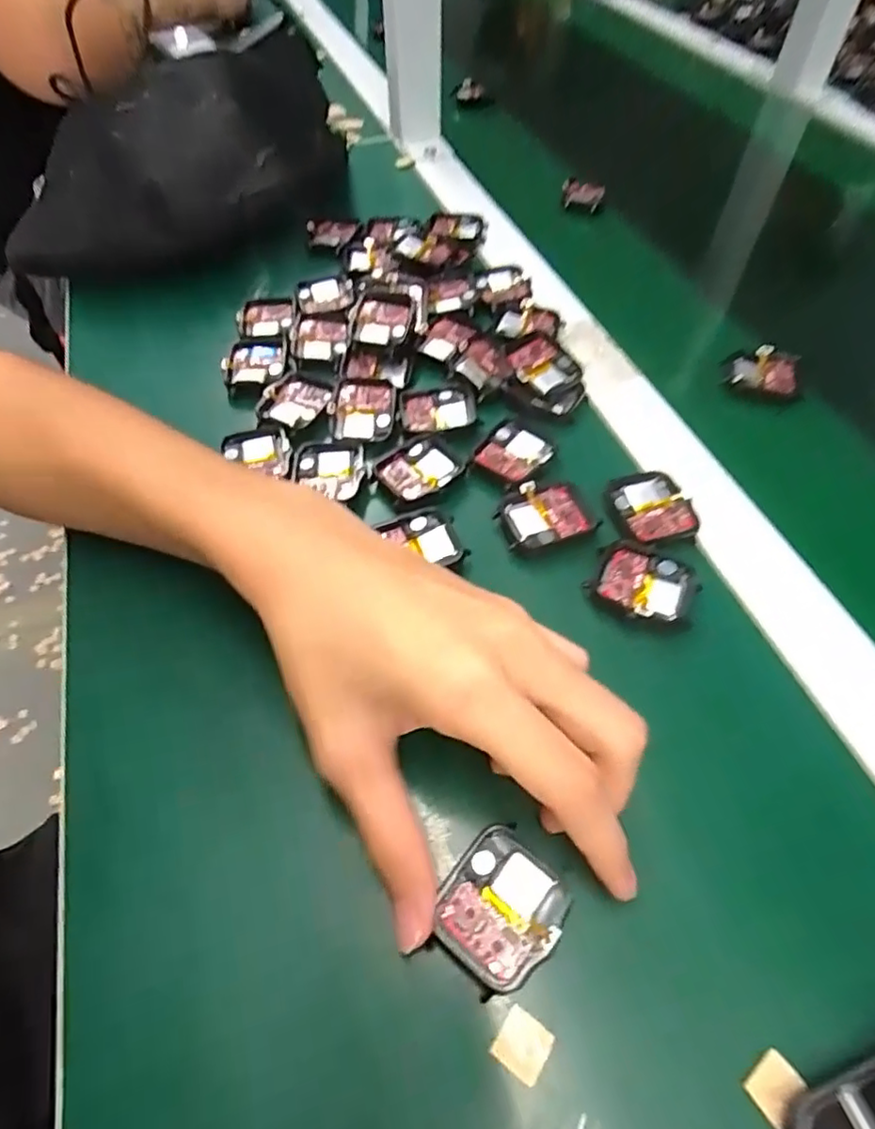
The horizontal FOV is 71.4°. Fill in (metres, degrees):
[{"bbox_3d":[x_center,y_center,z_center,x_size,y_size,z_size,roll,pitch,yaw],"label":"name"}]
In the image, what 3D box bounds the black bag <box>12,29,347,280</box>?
[{"bbox_3d":[-0.193,-0.306,0.459,0.271,0.076,0.175,-19,57,-14],"label":"black bag"}]

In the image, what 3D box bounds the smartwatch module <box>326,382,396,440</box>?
[{"bbox_3d":[-0.042,-0.089,0.345,0.036,0.007,0.037,0,54,-1],"label":"smartwatch module"}]

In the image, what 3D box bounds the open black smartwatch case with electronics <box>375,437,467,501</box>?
[{"bbox_3d":[-0.008,-0.052,0.322,0.042,0.004,0.035,-32,61,-21],"label":"open black smartwatch case with electronics"}]

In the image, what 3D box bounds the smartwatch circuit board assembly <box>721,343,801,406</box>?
[{"bbox_3d":[0.201,-0.121,0.380,0.042,0.013,0.035,12,55,8],"label":"smartwatch circuit board assembly"}]

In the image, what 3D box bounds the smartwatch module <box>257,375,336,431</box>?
[{"bbox_3d":[-0.081,-0.094,0.352,0.037,0.005,0.039,21,57,14],"label":"smartwatch module"}]

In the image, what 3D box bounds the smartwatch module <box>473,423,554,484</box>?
[{"bbox_3d":[0.041,-0.060,0.327,0.033,0.004,0.036,37,62,23],"label":"smartwatch module"}]

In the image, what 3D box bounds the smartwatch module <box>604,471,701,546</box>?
[{"bbox_3d":[0.107,-0.028,0.304,0.039,0.004,0.044,-10,55,-8],"label":"smartwatch module"}]

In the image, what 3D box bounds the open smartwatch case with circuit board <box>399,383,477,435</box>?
[{"bbox_3d":[0.001,-0.088,0.350,0.044,0.006,0.036,-8,55,-6],"label":"open smartwatch case with circuit board"}]

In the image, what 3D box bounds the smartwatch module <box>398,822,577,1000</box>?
[{"bbox_3d":[0.021,0.115,0.205,0.037,0.008,0.045,35,62,21],"label":"smartwatch module"}]

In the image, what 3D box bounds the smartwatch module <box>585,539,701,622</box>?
[{"bbox_3d":[0.094,0.008,0.279,0.045,0.004,0.037,23,57,15],"label":"smartwatch module"}]

